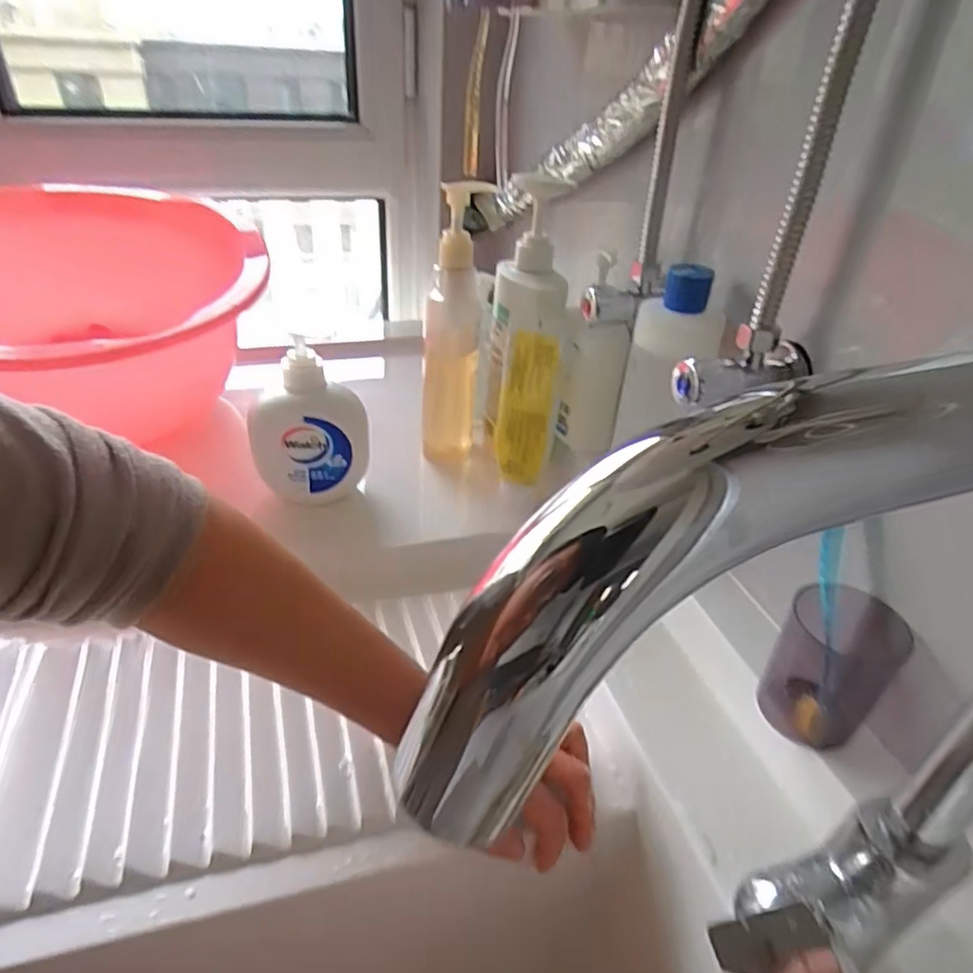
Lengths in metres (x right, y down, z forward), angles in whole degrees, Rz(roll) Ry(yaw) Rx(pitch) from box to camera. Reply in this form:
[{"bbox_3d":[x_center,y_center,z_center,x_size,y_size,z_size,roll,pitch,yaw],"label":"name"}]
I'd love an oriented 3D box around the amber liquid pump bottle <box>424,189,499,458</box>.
[{"bbox_3d":[-0.034,-0.144,0.641,0.058,0.271,0.052,-6,36,-14],"label":"amber liquid pump bottle"}]

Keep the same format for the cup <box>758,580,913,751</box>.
[{"bbox_3d":[0.206,0.108,0.384,0.059,0.085,0.058,3,35,-2],"label":"cup"}]

